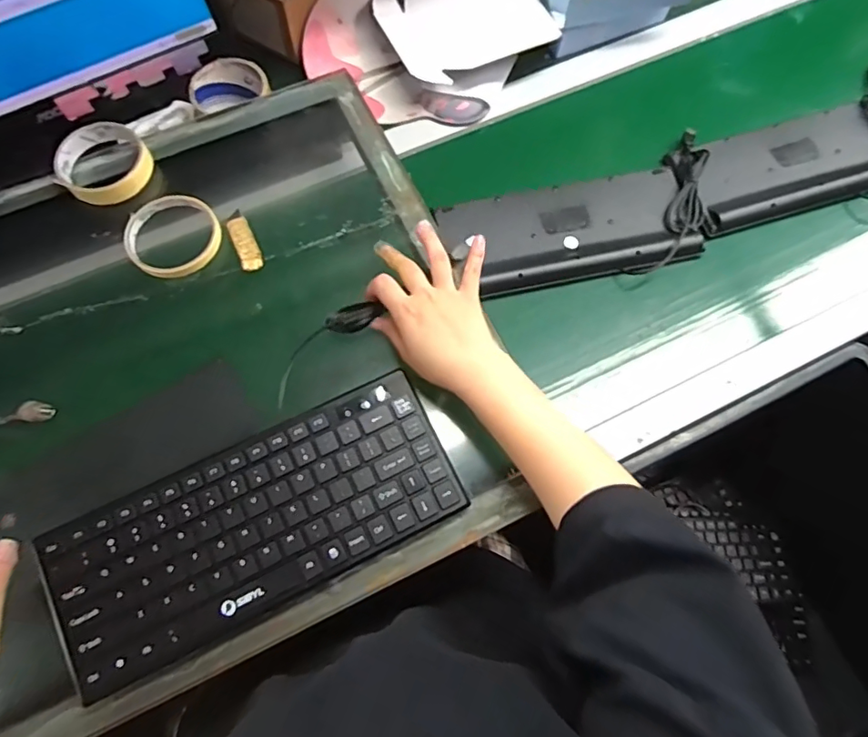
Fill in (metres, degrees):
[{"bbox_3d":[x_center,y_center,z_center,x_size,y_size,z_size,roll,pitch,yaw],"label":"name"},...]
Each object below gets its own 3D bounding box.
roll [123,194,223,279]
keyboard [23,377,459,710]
[{"bbox_3d":[-0.247,-0.126,0.505,0.084,0.015,0.084,0,72,1],"label":"roll"},{"bbox_3d":[-0.131,0.114,0.403,0.293,0.030,0.123,-26,74,-6],"label":"keyboard"}]

